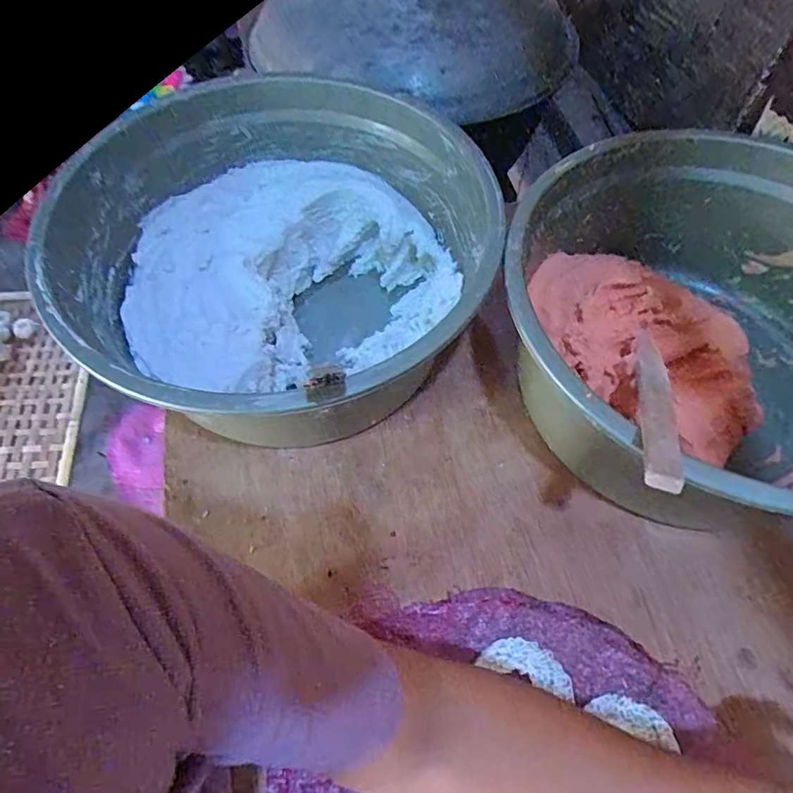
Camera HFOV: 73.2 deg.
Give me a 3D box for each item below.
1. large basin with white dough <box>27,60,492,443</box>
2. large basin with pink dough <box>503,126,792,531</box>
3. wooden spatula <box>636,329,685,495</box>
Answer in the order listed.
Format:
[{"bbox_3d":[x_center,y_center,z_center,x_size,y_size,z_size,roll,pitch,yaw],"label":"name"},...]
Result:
[{"bbox_3d":[-0.106,-0.121,0.546,0.377,0.207,0.399,1,57,-1],"label":"large basin with white dough"},{"bbox_3d":[0.304,-0.058,0.524,0.410,0.187,0.390,1,57,-1],"label":"large basin with pink dough"},{"bbox_3d":[0.199,-0.001,0.412,0.024,0.010,0.244,22,31,12],"label":"wooden spatula"}]

